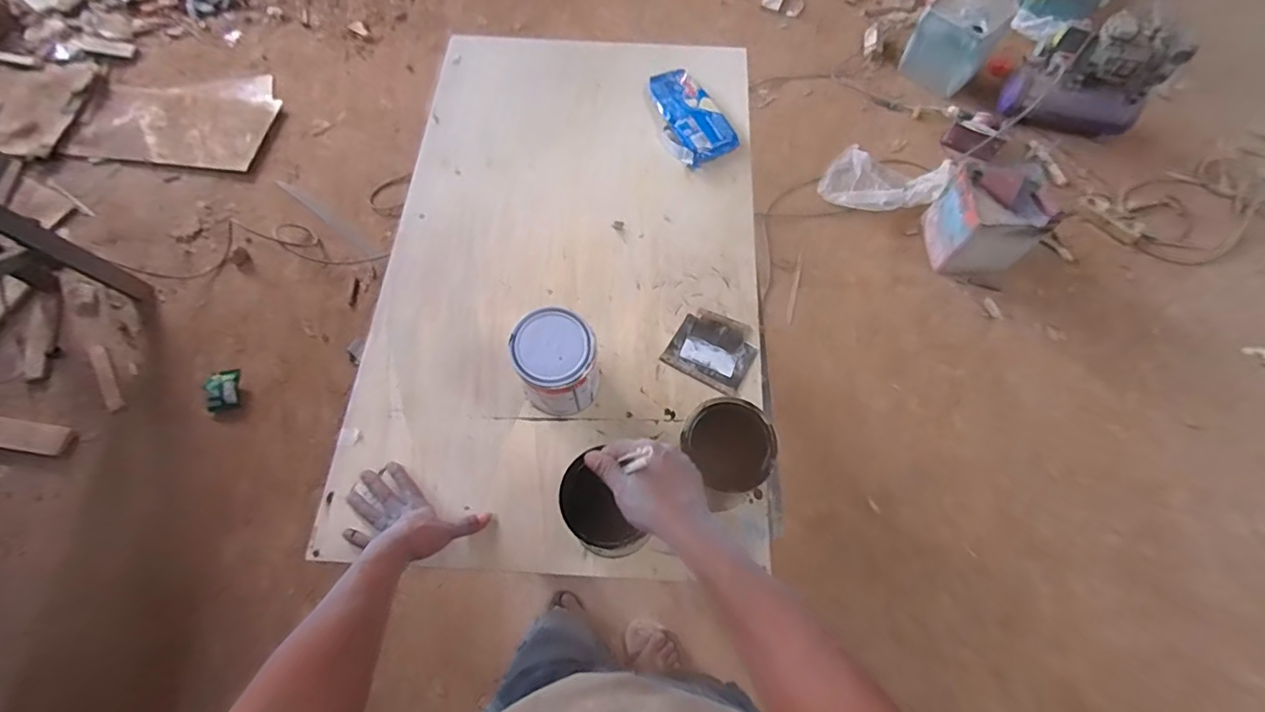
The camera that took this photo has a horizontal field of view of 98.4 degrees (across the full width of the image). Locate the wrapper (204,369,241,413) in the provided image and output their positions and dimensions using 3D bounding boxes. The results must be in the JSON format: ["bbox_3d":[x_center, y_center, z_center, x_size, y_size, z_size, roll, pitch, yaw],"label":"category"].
[{"bbox_3d":[-1.192,0.095,1.581,0.093,0.038,0.121,-5,66,-3],"label":"wrapper"}]

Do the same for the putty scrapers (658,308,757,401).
[{"bbox_3d":[0.118,-0.011,0.797,0.117,0.009,0.112,28,69,11],"label":"putty scrapers"}]

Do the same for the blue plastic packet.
[{"bbox_3d":[0.095,-0.425,0.963,0.114,0.019,0.196,-25,72,-8],"label":"blue plastic packet"}]

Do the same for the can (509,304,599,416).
[{"bbox_3d":[-0.099,0.011,0.727,0.103,0.118,0.105,-9,67,-4],"label":"can"}]

